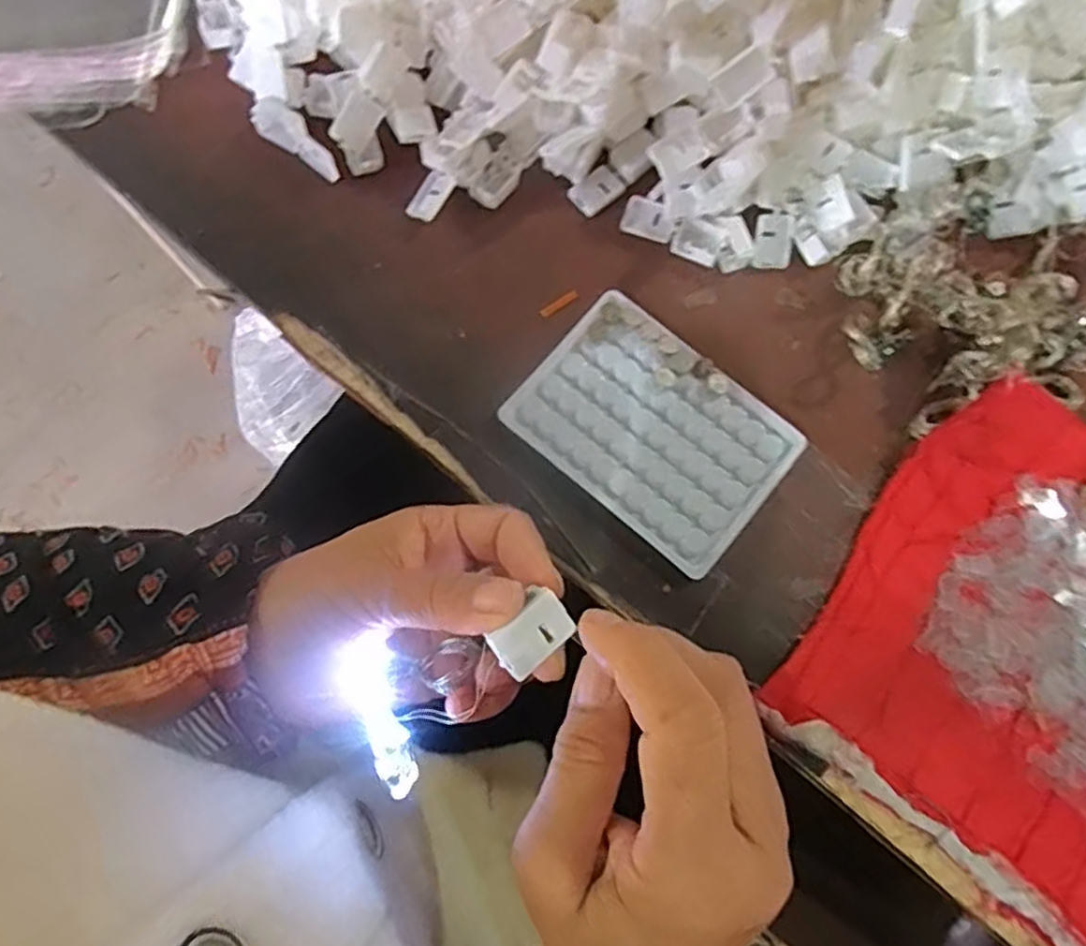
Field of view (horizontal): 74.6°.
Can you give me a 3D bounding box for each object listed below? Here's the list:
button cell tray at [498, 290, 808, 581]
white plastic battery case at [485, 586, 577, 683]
[{"bbox_3d":[0.056,-0.022,0.365,0.130,0.008,0.093,40,80,7],"label":"button cell tray"},{"bbox_3d":[-0.004,0.052,0.238,0.024,0.009,0.018,-41,111,-14],"label":"white plastic battery case"}]

